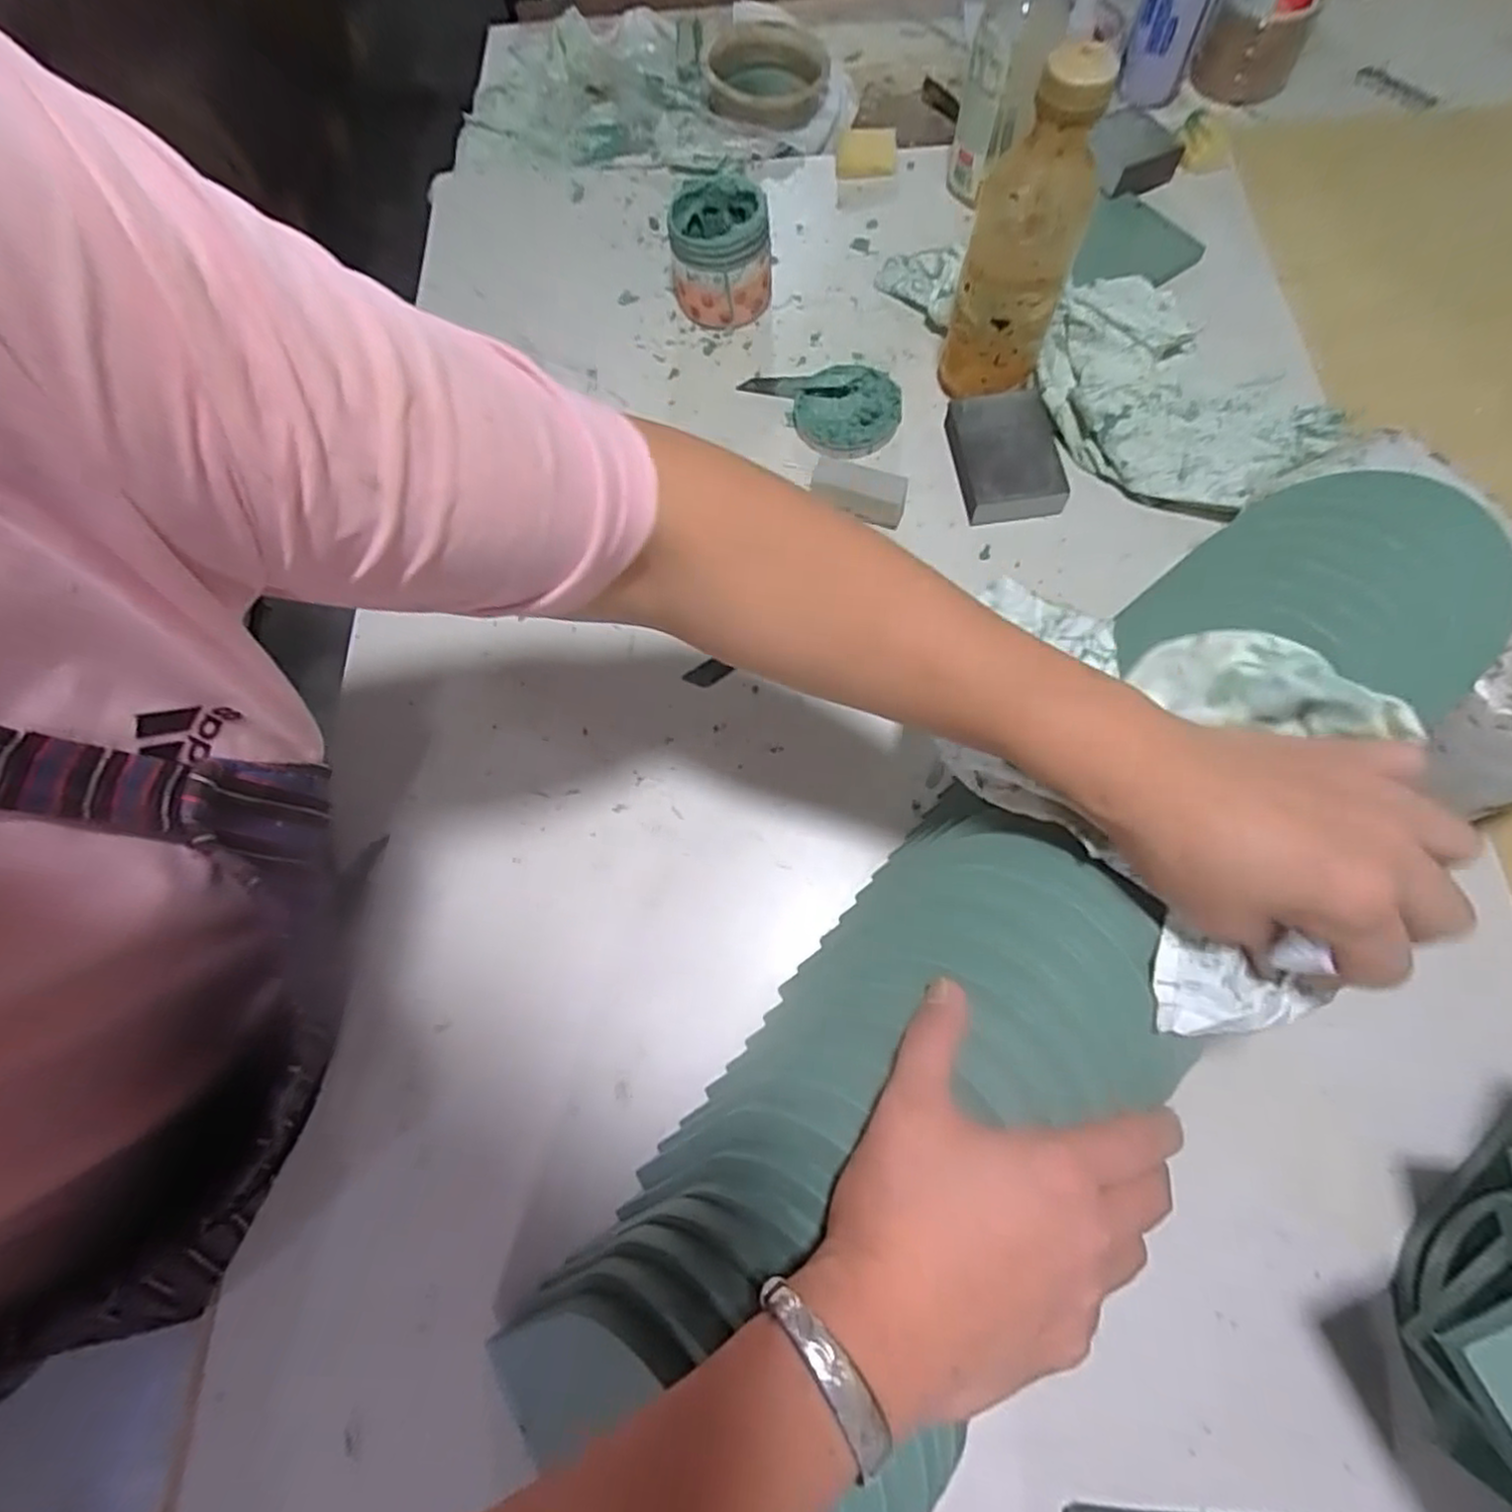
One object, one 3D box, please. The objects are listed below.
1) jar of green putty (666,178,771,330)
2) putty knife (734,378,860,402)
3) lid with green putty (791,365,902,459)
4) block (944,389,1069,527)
[{"bbox_3d":[-0.031,-0.422,0.588,0.083,0.065,0.092,-10,69,1],"label":"jar of green putty"},{"bbox_3d":[0.032,-0.300,0.577,0.098,0.007,0.020,15,72,21],"label":"putty knife"},{"bbox_3d":[0.072,-0.272,0.560,0.082,0.016,0.078,-2,69,4],"label":"lid with green putty"},{"bbox_3d":[0.186,-0.225,0.532,0.071,0.028,0.099,-4,69,3],"label":"block"}]

